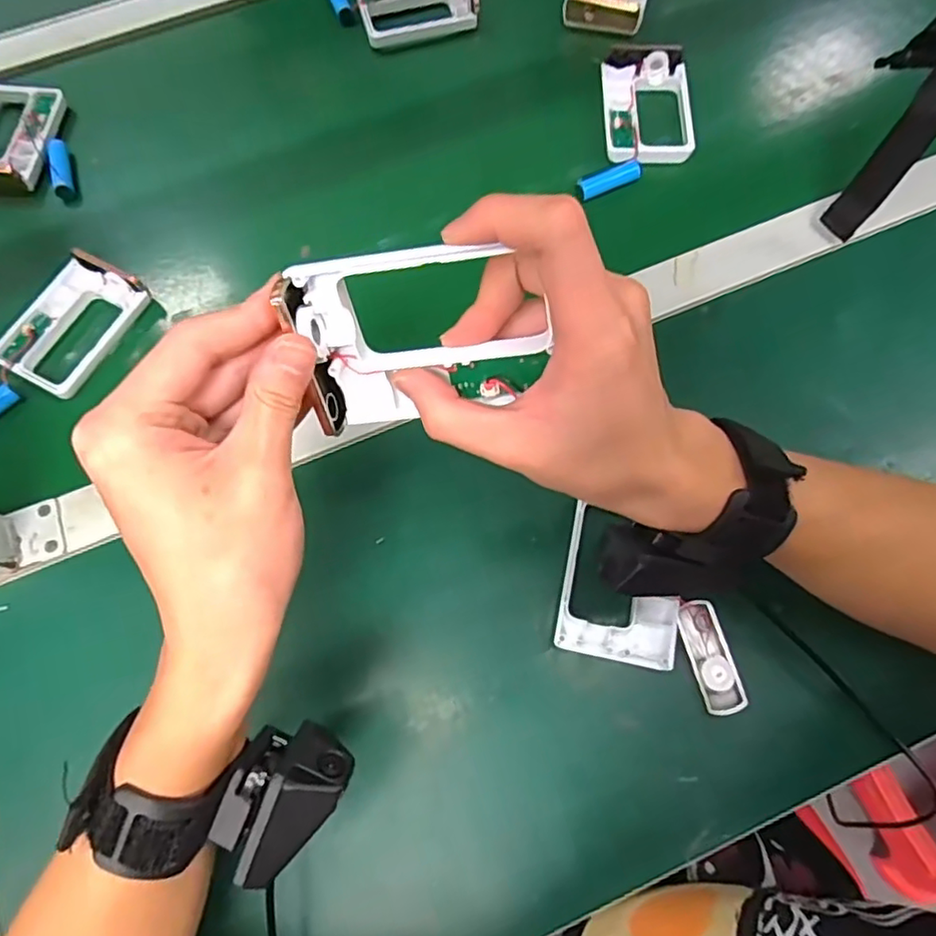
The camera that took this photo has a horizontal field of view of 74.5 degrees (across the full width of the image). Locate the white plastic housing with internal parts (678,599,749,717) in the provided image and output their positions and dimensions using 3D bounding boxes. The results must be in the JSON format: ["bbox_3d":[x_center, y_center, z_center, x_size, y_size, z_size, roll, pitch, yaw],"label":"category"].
[{"bbox_3d":[0.140,0.108,0.354,0.024,0.005,0.063,-16,70,-1],"label":"white plastic housing with internal parts"}]

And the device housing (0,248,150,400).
[{"bbox_3d":[-0.283,-0.103,0.436,0.069,0.023,0.099,26,75,13],"label":"device housing"}]

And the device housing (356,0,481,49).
[{"bbox_3d":[-0.045,-0.409,0.539,0.099,0.016,0.073,-17,70,-1],"label":"device housing"}]

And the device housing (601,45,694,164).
[{"bbox_3d":[0.144,-0.295,0.490,0.070,0.015,0.114,0,71,5],"label":"device housing"}]

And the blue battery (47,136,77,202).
[{"bbox_3d":[-0.325,-0.240,0.491,0.015,0.013,0.059,-19,70,-2],"label":"blue battery"}]

